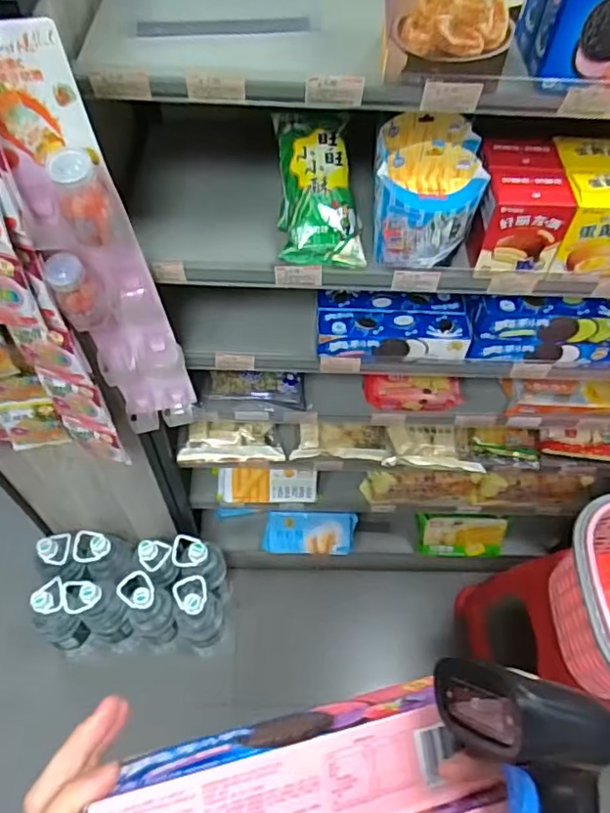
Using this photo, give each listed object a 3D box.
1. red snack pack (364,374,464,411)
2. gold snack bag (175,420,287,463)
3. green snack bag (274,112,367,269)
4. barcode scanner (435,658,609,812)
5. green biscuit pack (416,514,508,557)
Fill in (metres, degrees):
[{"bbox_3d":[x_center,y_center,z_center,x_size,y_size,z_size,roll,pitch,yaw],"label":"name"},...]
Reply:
[{"bbox_3d":[0.177,-0.024,0.969,0.159,0.041,0.046,1,58,-2],"label":"red snack pack"},{"bbox_3d":[-0.135,0.066,1.097,0.185,0.039,0.074,0,58,-3],"label":"gold snack bag"},{"bbox_3d":[0.013,-0.257,0.706,0.089,0.044,0.188,-7,86,-7],"label":"green snack bag"},{"bbox_3d":[0.125,0.211,0.290,0.075,0.055,0.175,-11,87,-10],"label":"barcode scanner"},{"bbox_3d":[0.376,0.310,1.435,0.202,0.127,0.030,1,24,0],"label":"green biscuit pack"}]

